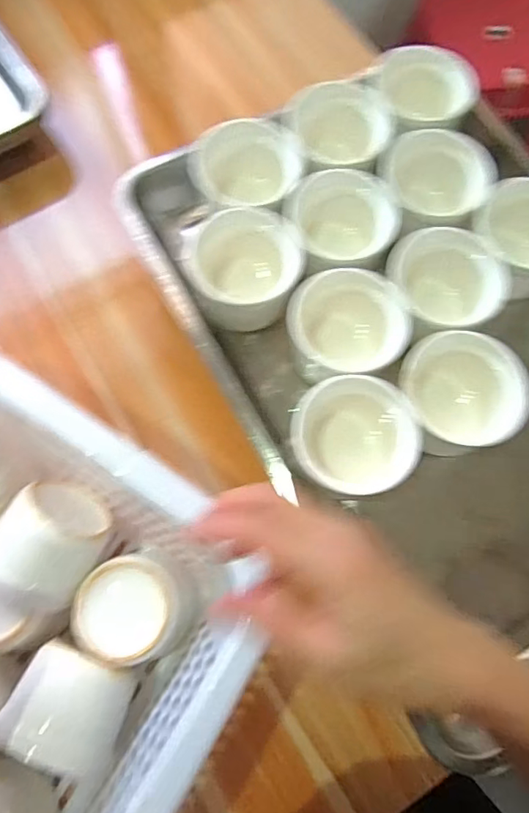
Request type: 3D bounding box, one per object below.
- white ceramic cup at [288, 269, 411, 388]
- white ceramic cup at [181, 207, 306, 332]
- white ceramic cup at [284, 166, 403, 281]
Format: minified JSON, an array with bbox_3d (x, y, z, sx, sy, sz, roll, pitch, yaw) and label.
[{"bbox_3d":[0.070,-0.061,0.478,0.099,0.080,0.104,0,73,-1],"label":"white ceramic cup"},{"bbox_3d":[-0.019,-0.126,0.487,0.097,0.065,0.109,-29,76,-10],"label":"white ceramic cup"},{"bbox_3d":[0.072,-0.164,0.507,0.103,0.076,0.096,0,73,-1],"label":"white ceramic cup"}]

